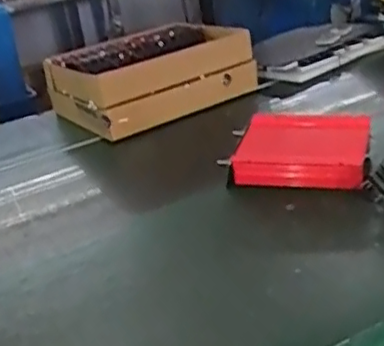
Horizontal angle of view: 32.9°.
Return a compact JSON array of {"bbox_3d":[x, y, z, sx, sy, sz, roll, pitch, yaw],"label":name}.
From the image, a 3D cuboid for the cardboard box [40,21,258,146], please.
[{"bbox_3d":[-0.075,-0.202,1.400,0.393,0.149,0.253,-25,30,-26],"label":"cardboard box"}]

